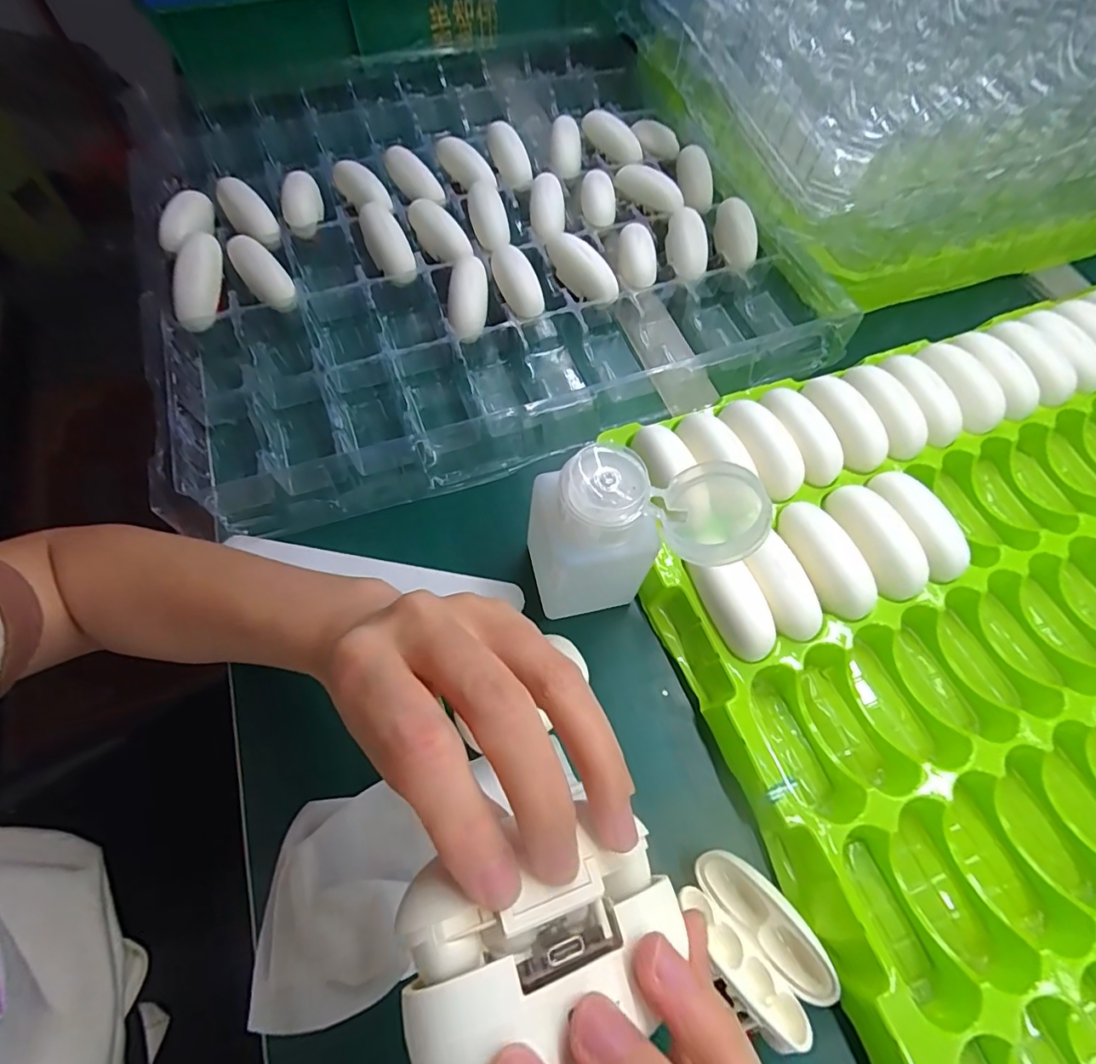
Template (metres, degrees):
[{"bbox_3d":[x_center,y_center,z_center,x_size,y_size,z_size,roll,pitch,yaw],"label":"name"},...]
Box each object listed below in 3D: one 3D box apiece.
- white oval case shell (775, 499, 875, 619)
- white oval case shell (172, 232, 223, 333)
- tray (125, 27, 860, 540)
[{"bbox_3d":[0.148,0.015,0.276,0.024,0.021,0.066,-25,80,-13],"label":"white oval case shell"},{"bbox_3d":[-0.239,-0.170,0.355,0.029,0.022,0.063,-6,65,-4],"label":"white oval case shell"},{"bbox_3d":[-0.068,-0.254,0.419,0.458,0.052,0.476,-16,66,-9],"label":"tray"}]

